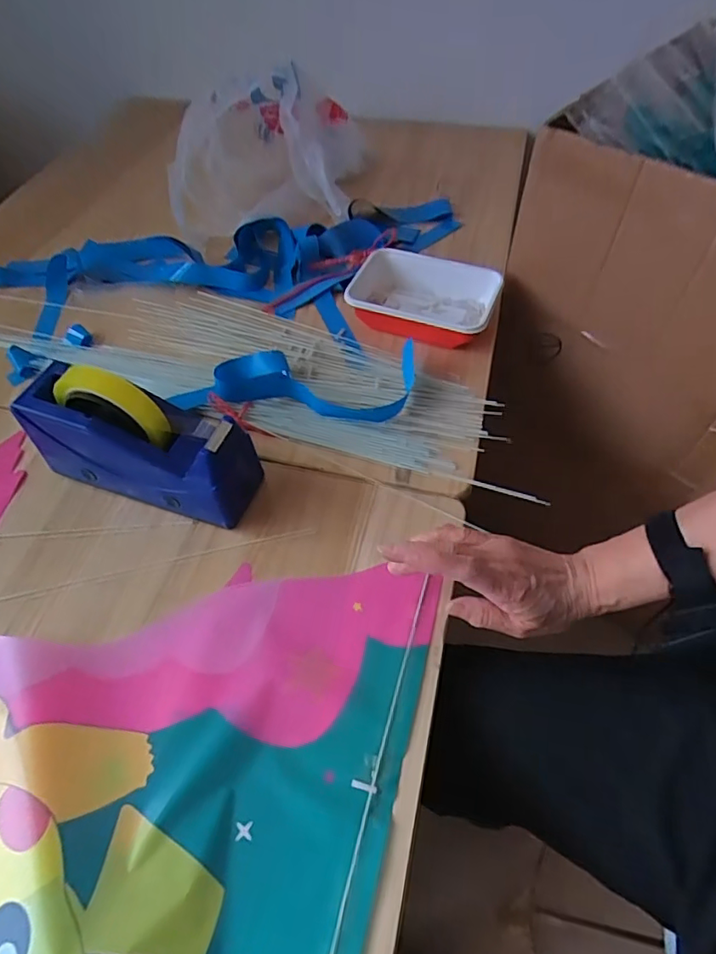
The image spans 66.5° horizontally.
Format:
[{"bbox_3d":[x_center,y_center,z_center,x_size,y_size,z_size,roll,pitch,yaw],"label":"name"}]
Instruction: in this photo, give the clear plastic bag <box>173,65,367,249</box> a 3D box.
[{"bbox_3d":[-0.125,-0.460,0.760,0.248,0.156,0.186,-1,55,0],"label":"clear plastic bag"}]

